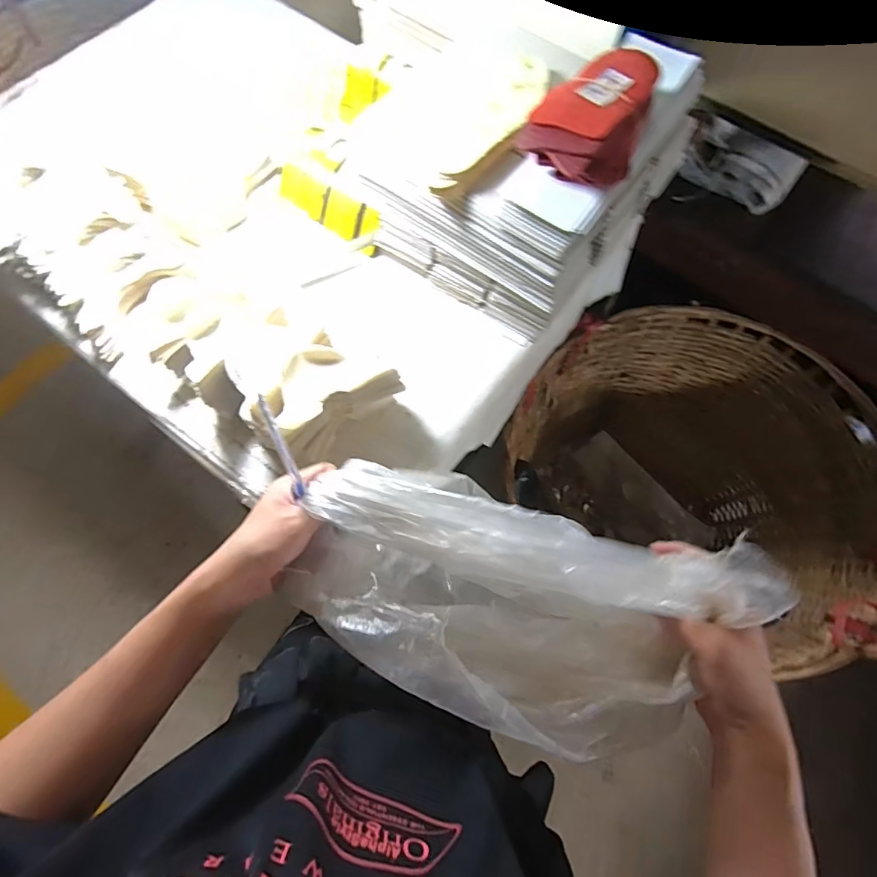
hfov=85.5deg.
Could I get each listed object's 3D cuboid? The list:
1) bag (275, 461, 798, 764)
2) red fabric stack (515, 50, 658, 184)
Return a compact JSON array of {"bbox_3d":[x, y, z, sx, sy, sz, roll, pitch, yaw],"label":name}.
[{"bbox_3d":[0.056,0.131,0.355,0.343,0.129,0.157,15,72,3],"label":"bag"},{"bbox_3d":[0.173,-0.345,0.514,0.110,0.048,0.170,39,75,10],"label":"red fabric stack"}]

